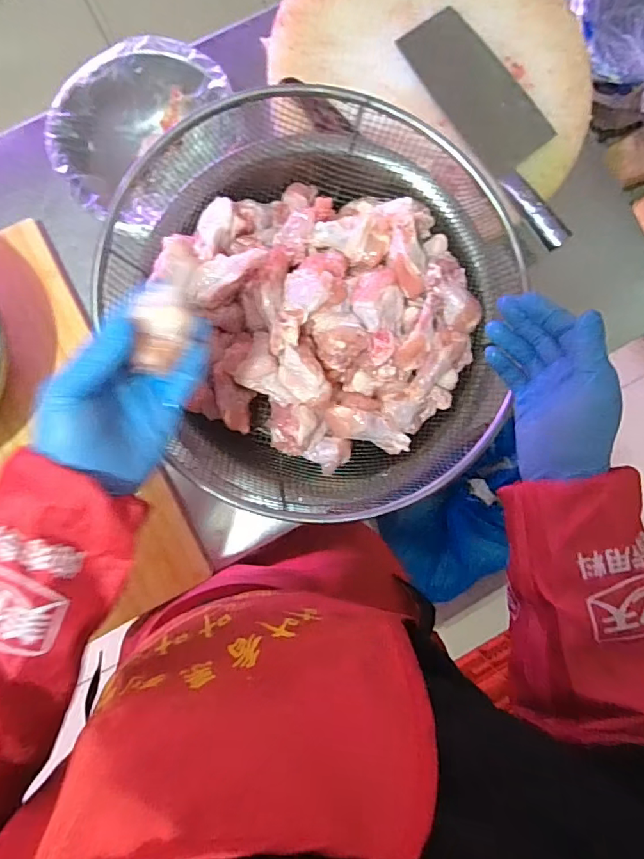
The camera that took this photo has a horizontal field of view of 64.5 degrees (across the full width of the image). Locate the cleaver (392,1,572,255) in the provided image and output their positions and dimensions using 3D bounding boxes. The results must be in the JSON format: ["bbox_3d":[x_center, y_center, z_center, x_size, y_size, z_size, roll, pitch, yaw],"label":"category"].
[{"bbox_3d":[0.226,-0.381,0.642,0.099,0.040,0.327,-35,91,-4],"label":"cleaver"}]

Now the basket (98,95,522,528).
[{"bbox_3d":[-0.002,-0.123,0.521,0.368,0.125,0.401,0,89,-4],"label":"basket"}]

